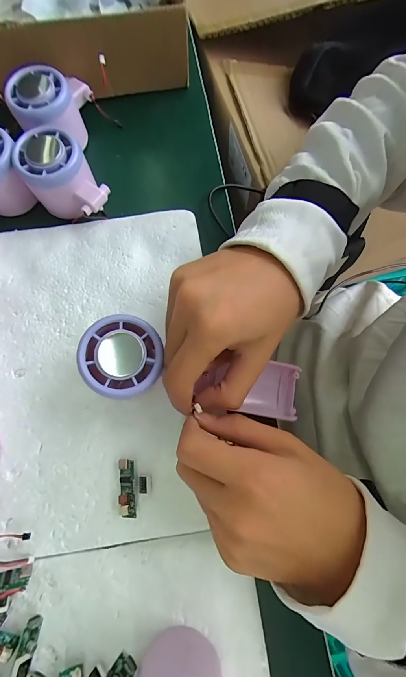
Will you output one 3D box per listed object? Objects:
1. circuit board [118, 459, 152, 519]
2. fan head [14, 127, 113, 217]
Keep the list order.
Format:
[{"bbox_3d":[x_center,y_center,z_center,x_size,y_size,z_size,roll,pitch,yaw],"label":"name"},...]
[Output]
[{"bbox_3d":[-0.050,0.109,0.230,0.022,0.010,0.038,-3,75,0],"label":"circuit board"},{"bbox_3d":[-0.123,-0.138,0.274,0.054,0.049,0.070,-38,78,-9],"label":"fan head"}]

